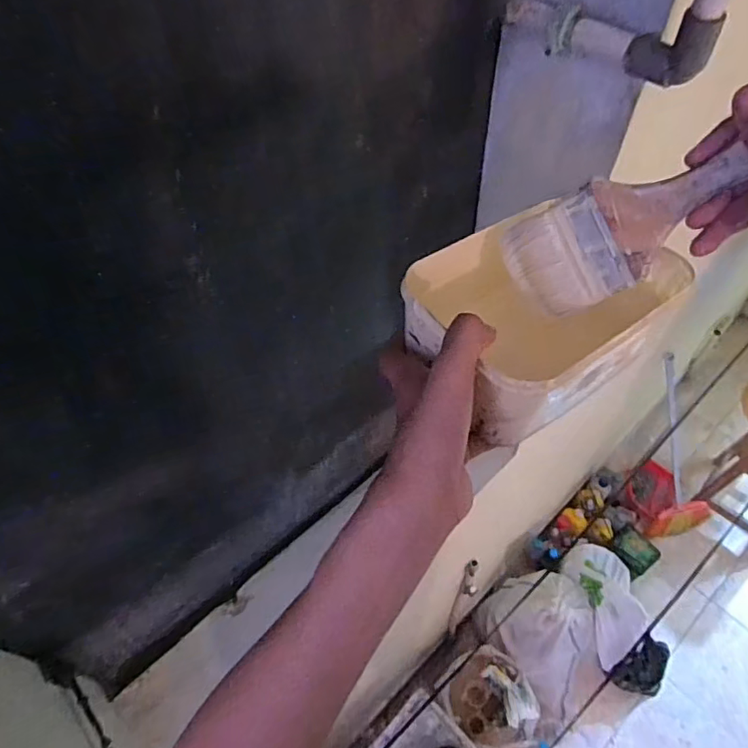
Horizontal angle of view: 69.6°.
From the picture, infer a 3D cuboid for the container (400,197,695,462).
[{"bbox_3d":[0.119,-0.047,0.412,0.190,0.085,0.138,-37,61,-23],"label":"container"}]

